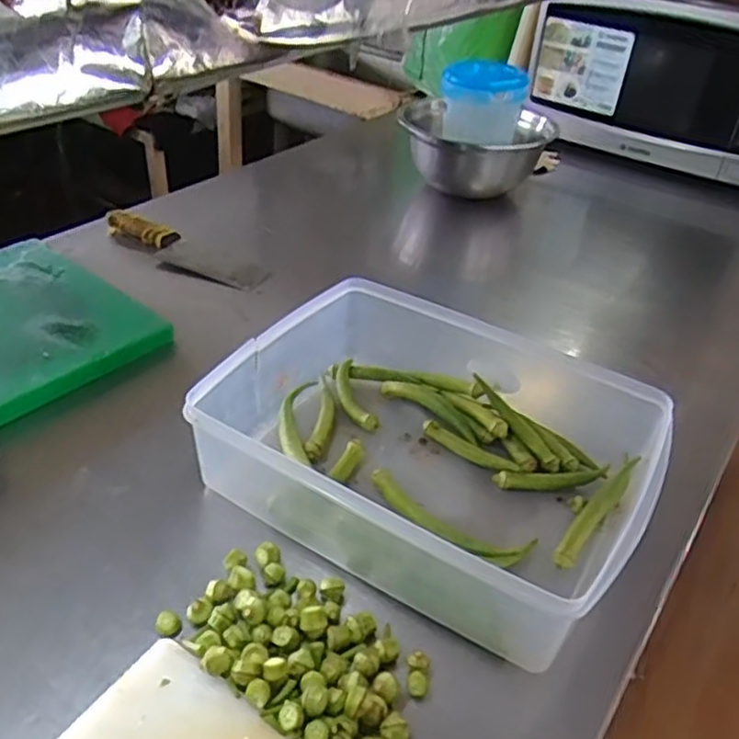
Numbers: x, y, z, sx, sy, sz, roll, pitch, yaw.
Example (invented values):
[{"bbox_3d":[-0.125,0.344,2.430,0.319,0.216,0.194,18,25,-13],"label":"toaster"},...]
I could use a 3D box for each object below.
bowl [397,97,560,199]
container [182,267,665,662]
[{"bbox_3d":[0.184,-0.376,1.226,0.271,0.122,0.238,9,38,6],"label":"bowl"},{"bbox_3d":[0.051,0.063,0.638,0.360,0.100,0.280,23,39,25],"label":"container"}]

